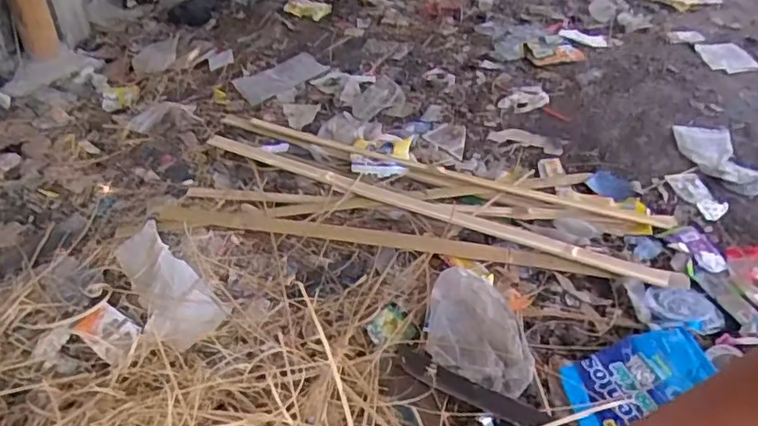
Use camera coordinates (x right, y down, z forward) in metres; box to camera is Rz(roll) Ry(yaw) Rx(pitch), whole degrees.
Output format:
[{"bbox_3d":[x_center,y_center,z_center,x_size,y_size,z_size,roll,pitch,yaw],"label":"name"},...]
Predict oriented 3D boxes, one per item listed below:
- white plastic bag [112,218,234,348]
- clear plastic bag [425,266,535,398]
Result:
[{"bbox_3d":[-0.346,0.109,0.967,0.107,0.039,0.278,-28,44,-32],"label":"white plastic bag"},{"bbox_3d":[0.139,0.163,0.870,0.186,0.058,0.135,25,43,32],"label":"clear plastic bag"}]

